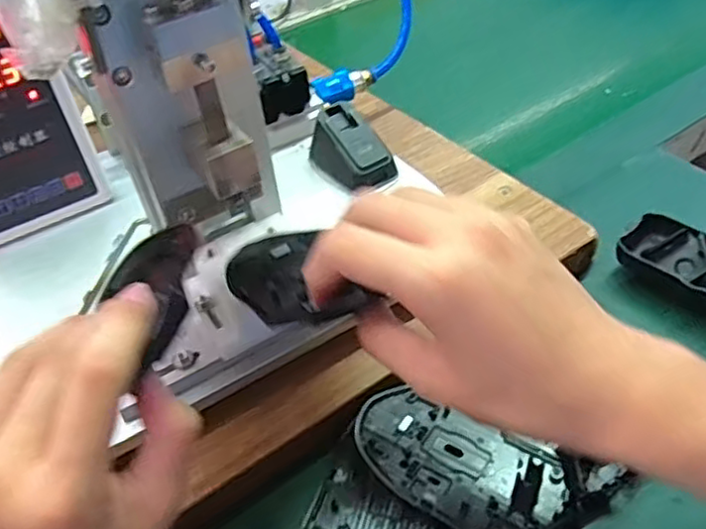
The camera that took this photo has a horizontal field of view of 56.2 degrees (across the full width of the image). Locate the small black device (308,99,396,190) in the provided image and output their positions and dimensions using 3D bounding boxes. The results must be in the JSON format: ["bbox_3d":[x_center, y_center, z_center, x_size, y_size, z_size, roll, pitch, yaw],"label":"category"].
[{"bbox_3d":[-0.002,-0.084,0.482,0.037,0.040,0.062,-32,50,-24],"label":"small black device"}]

